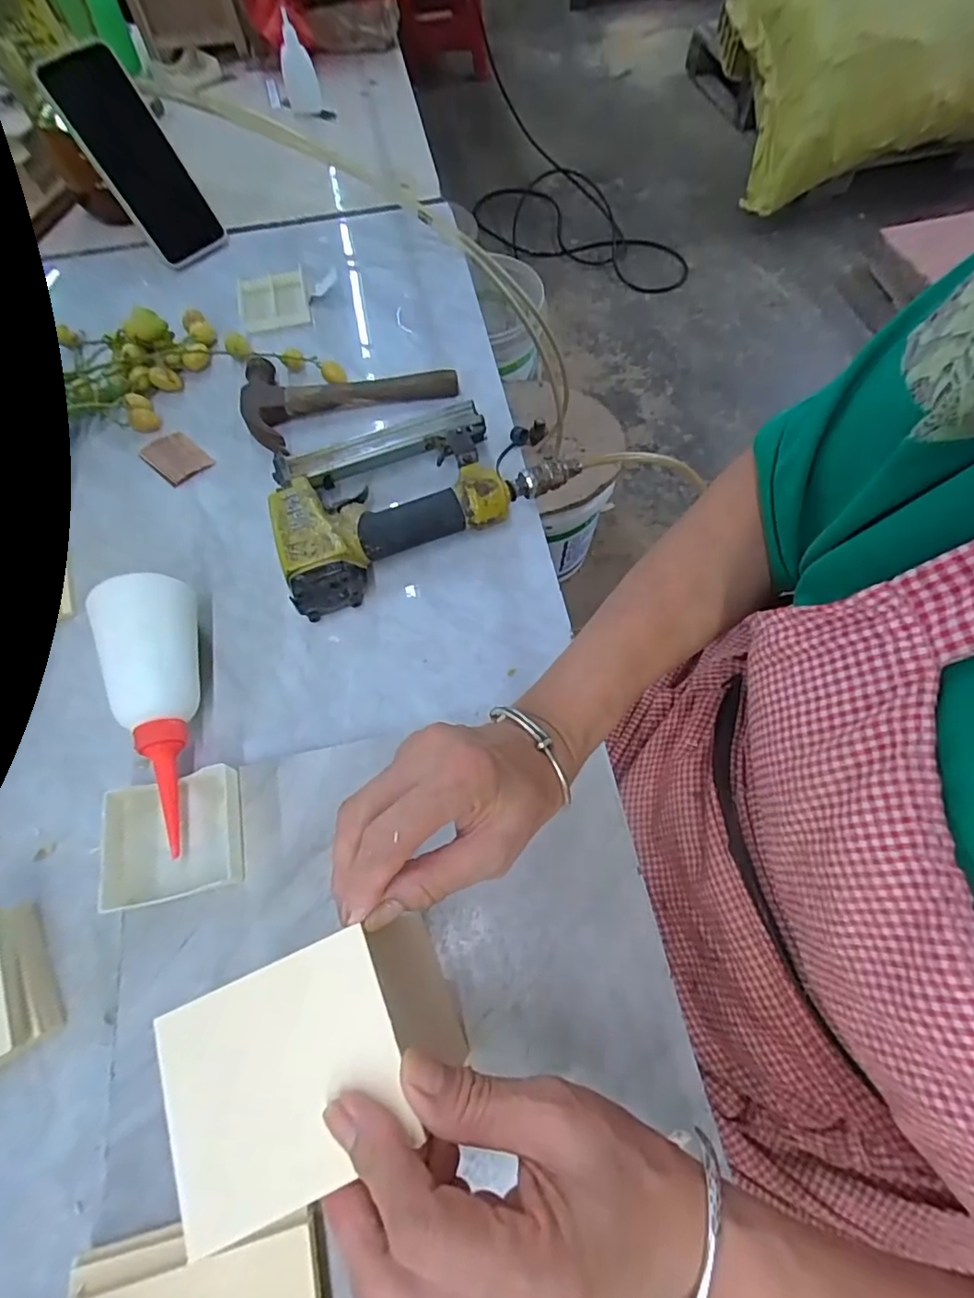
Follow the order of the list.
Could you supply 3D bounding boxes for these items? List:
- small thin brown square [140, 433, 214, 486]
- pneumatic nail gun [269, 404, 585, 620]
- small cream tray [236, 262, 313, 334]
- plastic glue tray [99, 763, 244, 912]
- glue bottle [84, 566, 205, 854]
[{"bbox_3d":[-0.273,-0.169,0.487,0.060,0.004,0.040,39,72,18],"label":"small thin brown square"},{"bbox_3d":[-0.064,-0.129,0.437,0.223,0.049,0.135,-29,68,-11],"label":"pneumatic nail gun"},{"bbox_3d":[-0.219,-0.356,0.567,0.069,0.010,0.084,-14,66,-4],"label":"small cream tray"},{"bbox_3d":[-0.190,0.114,0.341,0.075,0.022,0.071,-14,65,-4],"label":"plastic glue tray"},{"bbox_3d":[-0.217,0.037,0.359,0.059,0.059,0.177,-8,65,-2],"label":"glue bottle"}]

